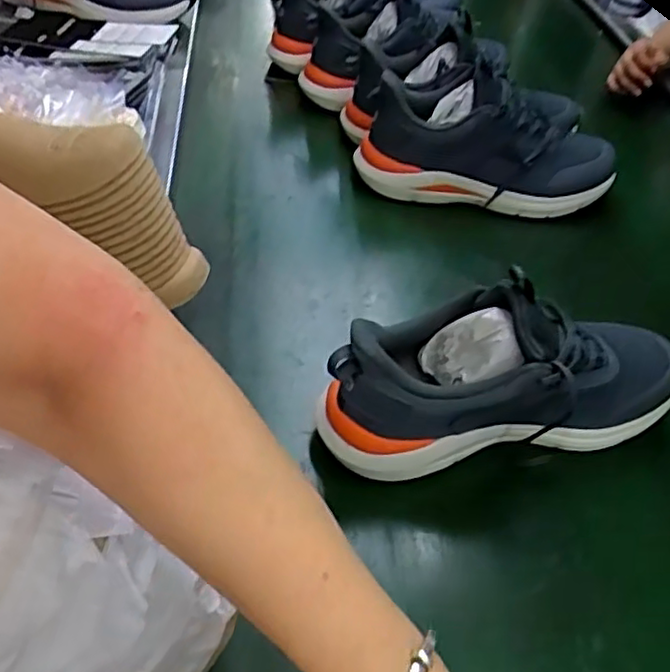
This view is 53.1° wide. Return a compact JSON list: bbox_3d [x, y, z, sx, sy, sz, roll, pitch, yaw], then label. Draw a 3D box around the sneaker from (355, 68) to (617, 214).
[{"bbox_3d":[0.196,-0.248,0.839,0.331,0.137,0.125,-4,45,-5],"label":"sneaker"}]

